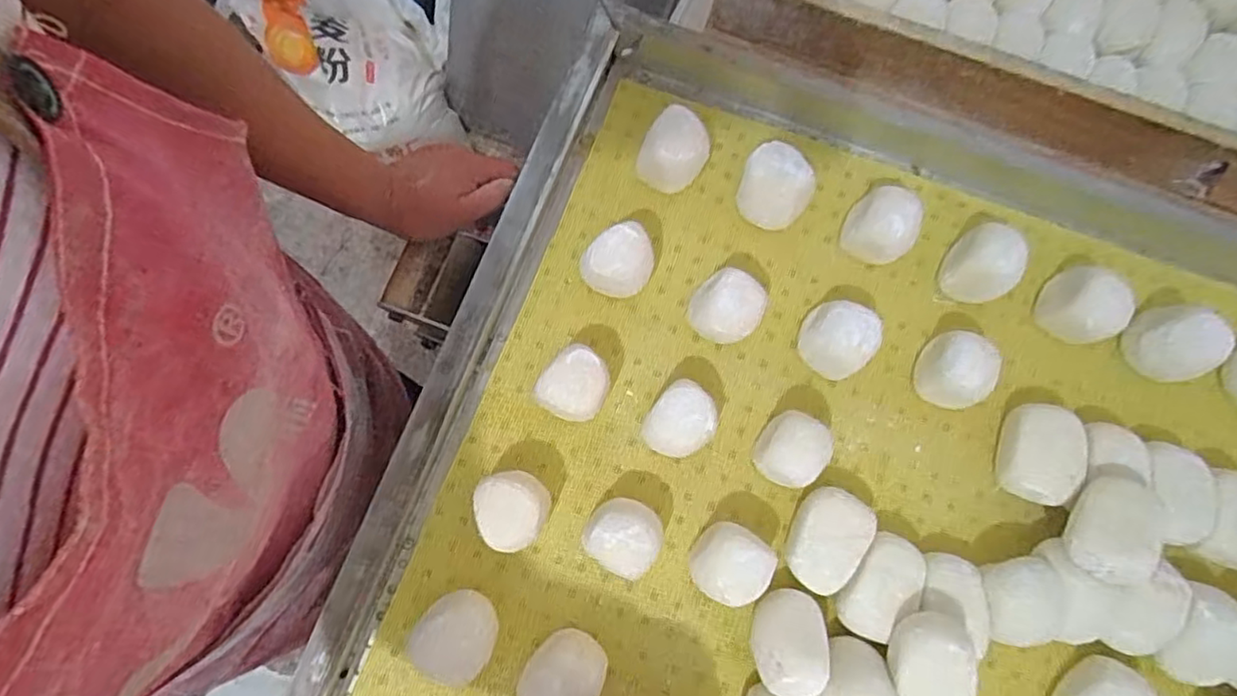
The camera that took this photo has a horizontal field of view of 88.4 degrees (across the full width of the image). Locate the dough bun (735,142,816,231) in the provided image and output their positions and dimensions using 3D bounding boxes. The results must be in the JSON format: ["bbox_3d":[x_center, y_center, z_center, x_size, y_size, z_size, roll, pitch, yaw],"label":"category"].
[{"bbox_3d":[0.131,-0.134,0.534,0.057,0.052,0.055,0,78,-1],"label":"dough bun"}]

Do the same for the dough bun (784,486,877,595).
[{"bbox_3d":[0.153,0.142,0.479,0.047,0.048,0.073,34,79,6],"label":"dough bun"}]

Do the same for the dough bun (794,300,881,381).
[{"bbox_3d":[0.172,-0.006,0.508,0.052,0.060,0.052,0,80,-2],"label":"dough bun"}]

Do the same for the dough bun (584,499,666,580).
[{"bbox_3d":[0.004,0.142,0.471,0.057,0.064,0.052,0,80,-2],"label":"dough bun"}]

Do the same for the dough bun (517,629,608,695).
[{"bbox_3d":[-0.040,0.232,0.449,0.051,0.064,0.054,0,78,-1],"label":"dough bun"}]

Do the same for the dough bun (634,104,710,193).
[{"bbox_3d":[0.047,-0.162,0.531,0.055,0.065,0.053,0,78,-1],"label":"dough bun"}]

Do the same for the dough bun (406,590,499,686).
[{"bbox_3d":[-0.113,0.203,0.455,0.053,0.061,0.054,0,78,-1],"label":"dough bun"}]

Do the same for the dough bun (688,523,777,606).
[{"bbox_3d":[0.080,0.158,0.473,0.054,0.059,0.053,0,80,-2],"label":"dough bun"}]

